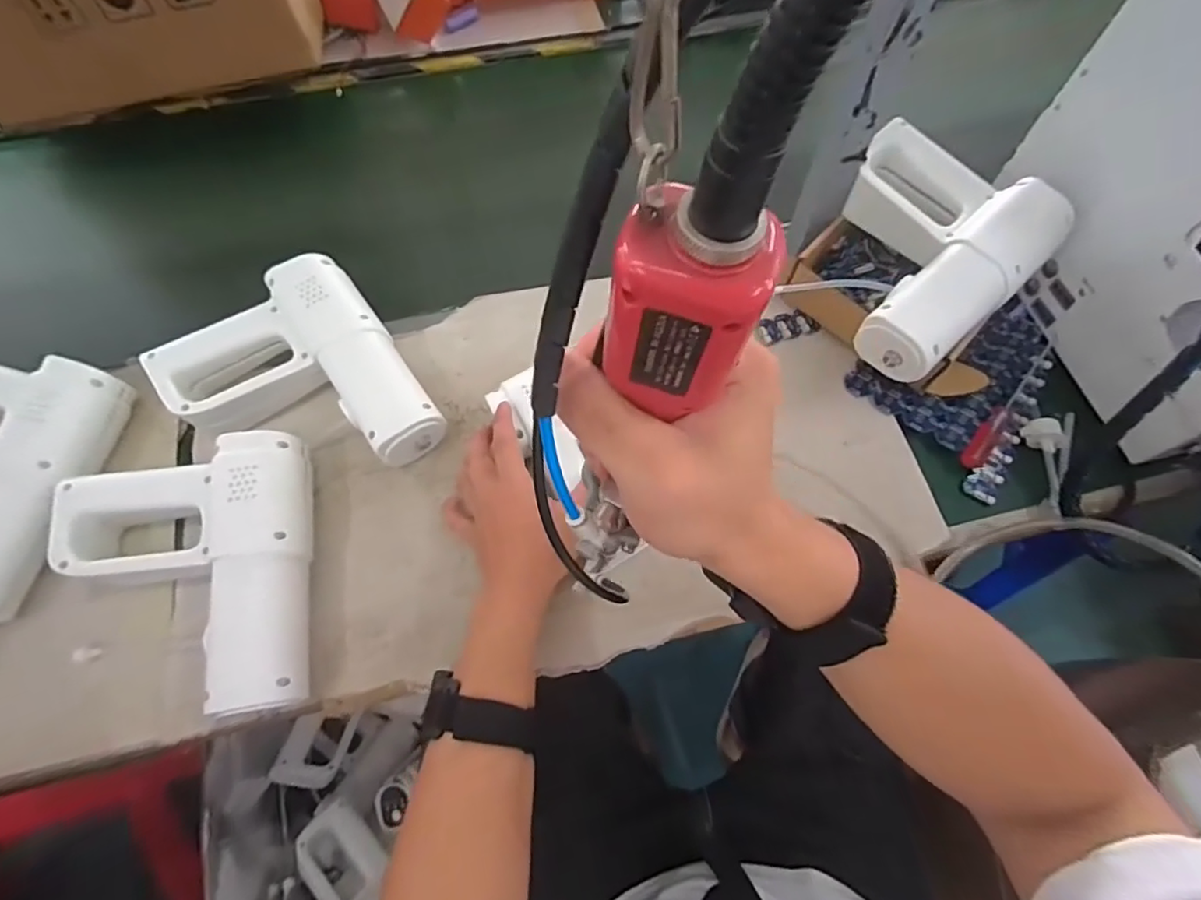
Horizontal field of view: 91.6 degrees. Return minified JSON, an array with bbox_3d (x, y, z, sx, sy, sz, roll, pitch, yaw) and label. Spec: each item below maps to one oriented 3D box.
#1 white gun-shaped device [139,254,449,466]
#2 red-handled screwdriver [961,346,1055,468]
[{"bbox_3d":[-0.260,-0.049,0.516,0.178,0.073,0.209,-36,70,-15],"label":"white gun-shaped device"},{"bbox_3d":[0.372,-0.043,0.531,0.020,0.016,0.150,38,71,16],"label":"red-handled screwdriver"}]

